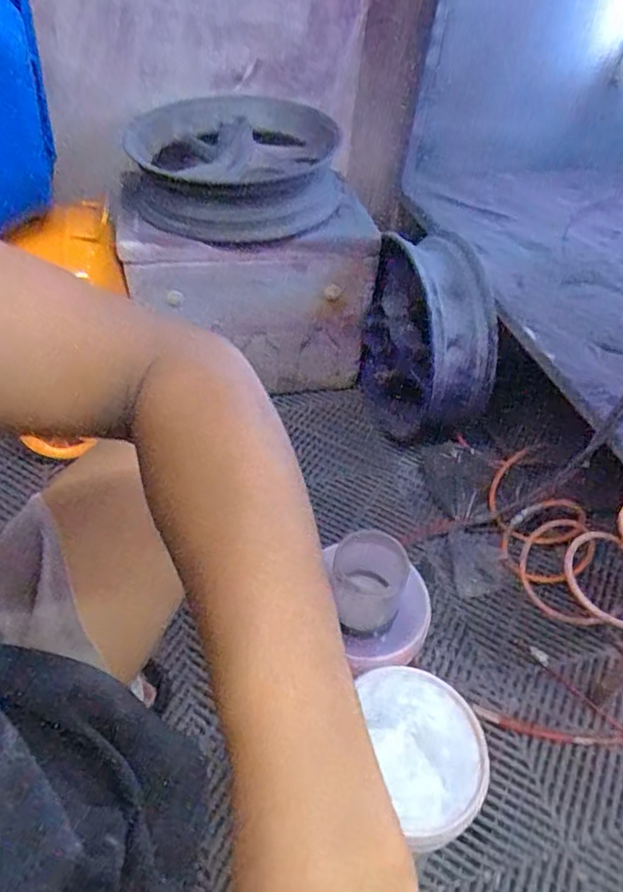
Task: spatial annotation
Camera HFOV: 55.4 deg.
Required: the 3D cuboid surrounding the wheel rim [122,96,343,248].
[{"bbox_3d":[-0.137,-0.489,1.036,0.371,0.115,0.351,4,45,-2],"label":"wheel rim"}]

